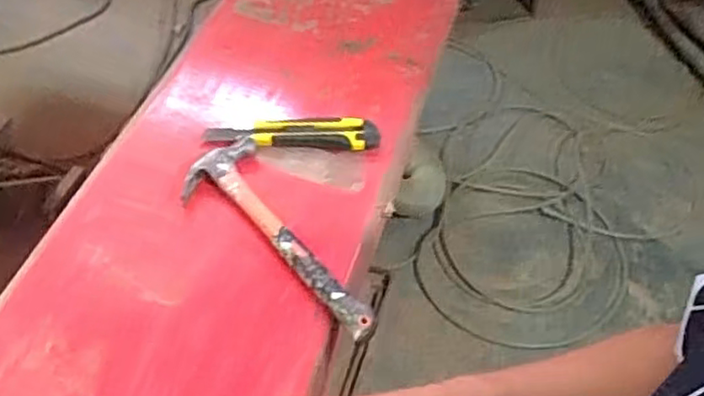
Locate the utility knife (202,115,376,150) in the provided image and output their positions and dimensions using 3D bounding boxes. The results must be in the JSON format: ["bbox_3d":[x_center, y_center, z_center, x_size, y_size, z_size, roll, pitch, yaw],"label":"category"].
[{"bbox_3d":[-0.066,-0.075,0.741,0.189,0.029,0.036,2,53,-4],"label":"utility knife"}]

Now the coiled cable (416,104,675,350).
[{"bbox_3d":[0.565,0.017,1.914,0.642,0.037,0.913,16,54,6],"label":"coiled cable"}]

